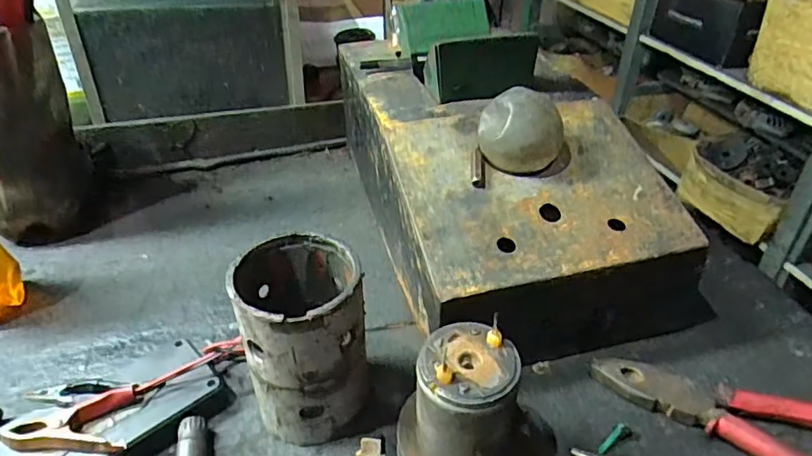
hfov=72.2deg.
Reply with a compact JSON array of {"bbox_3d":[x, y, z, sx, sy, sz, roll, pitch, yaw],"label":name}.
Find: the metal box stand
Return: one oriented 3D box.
[{"bbox_3d":[0.071,-0.029,0.429,0.191,0.133,0.251,-9,37,-10],"label":"metal box stand"}]

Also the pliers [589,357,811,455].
[{"bbox_3d":[0.212,0.116,0.323,0.194,0.015,0.054,22,42,28],"label":"pliers"}]

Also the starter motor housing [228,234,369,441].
[{"bbox_3d":[-0.055,0.066,0.319,0.064,0.112,0.066,-5,36,-5],"label":"starter motor housing"}]

